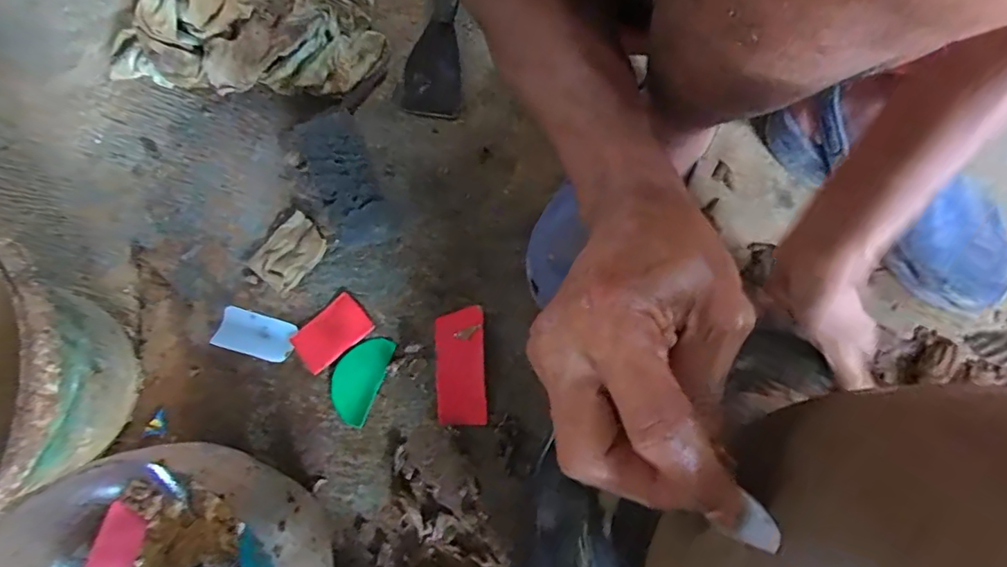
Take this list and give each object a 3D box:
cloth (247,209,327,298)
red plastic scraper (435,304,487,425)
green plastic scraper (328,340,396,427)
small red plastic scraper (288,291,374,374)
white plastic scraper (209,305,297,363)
[{"bbox_3d":[-0.217,-0.032,0.531,0.053,0.010,0.074,38,80,9],"label":"cloth"},{"bbox_3d":[-0.042,0.078,0.505,0.046,0.004,0.110,-2,76,0],"label":"red plastic scraper"},{"bbox_3d":[-0.140,0.090,0.505,0.045,0.004,0.084,21,77,6],"label":"green plastic scraper"},{"bbox_3d":[-0.170,0.047,0.513,0.073,0.004,0.049,-40,79,-9],"label":"small red plastic scraper"},{"bbox_3d":[-0.241,0.050,0.510,0.072,0.009,0.040,16,77,4],"label":"white plastic scraper"}]

